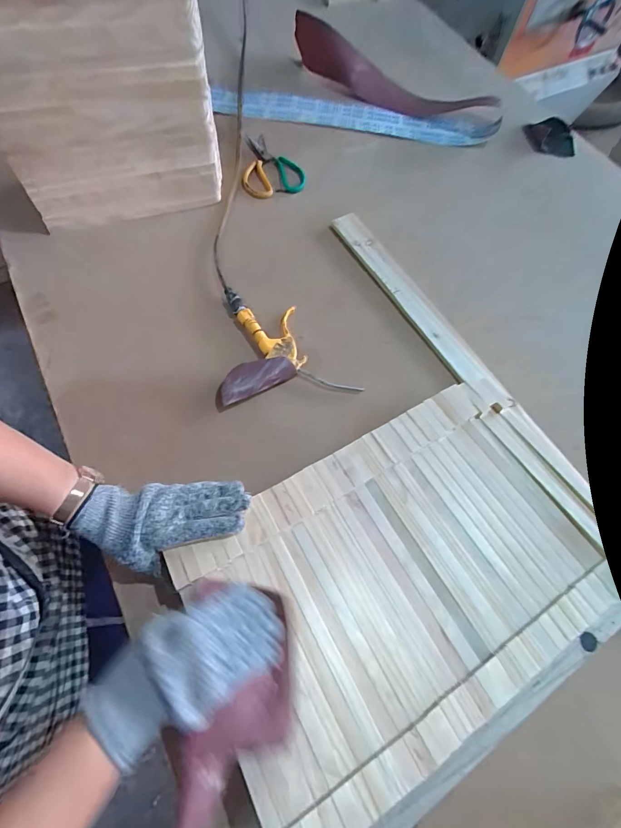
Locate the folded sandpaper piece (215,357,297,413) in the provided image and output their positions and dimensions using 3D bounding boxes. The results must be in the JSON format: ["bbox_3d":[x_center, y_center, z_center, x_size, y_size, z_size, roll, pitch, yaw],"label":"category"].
[{"bbox_3d":[-0.084,-0.052,0.532,0.124,0.021,0.043,-27,73,-12],"label":"folded sandpaper piece"}]

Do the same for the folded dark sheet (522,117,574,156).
[{"bbox_3d":[0.551,-0.638,0.838,0.089,0.026,0.112,-4,70,-4],"label":"folded dark sheet"}]

